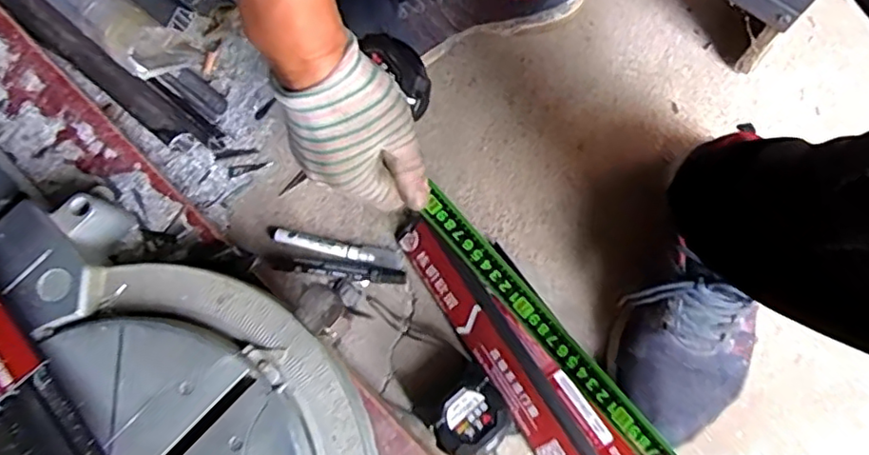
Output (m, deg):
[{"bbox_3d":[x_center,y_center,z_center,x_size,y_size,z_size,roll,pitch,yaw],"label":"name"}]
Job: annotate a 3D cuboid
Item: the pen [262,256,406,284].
[{"bbox_3d":[-0.094,0.038,0.579,0.133,0.015,0.018,8,77,2],"label":"pen"}]

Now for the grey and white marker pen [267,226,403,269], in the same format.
[{"bbox_3d":[-0.097,0.019,0.587,0.132,0.014,0.019,13,77,3],"label":"grey and white marker pen"}]

